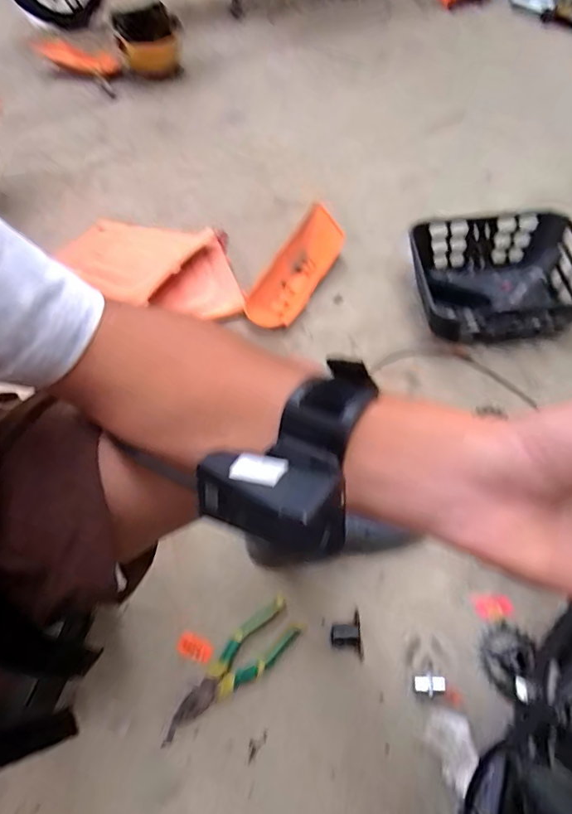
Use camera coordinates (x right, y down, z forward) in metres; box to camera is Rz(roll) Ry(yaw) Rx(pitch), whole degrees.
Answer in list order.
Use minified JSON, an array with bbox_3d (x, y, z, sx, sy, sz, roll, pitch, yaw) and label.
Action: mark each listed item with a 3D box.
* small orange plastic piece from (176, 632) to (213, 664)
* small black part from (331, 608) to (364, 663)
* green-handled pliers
[{"bbox_3d":[-0.126,0.332,0.635,0.051,0.008,0.027,17,61,13],"label":"small orange plastic piece"},{"bbox_3d":[0.081,0.307,0.620,0.039,0.014,0.059,-4,58,1],"label":"small black part"},{"bbox_3d":[-0.075,0.348,0.614,0.212,0.014,0.060,-35,63,-17],"label":"green-handled pliers"}]

